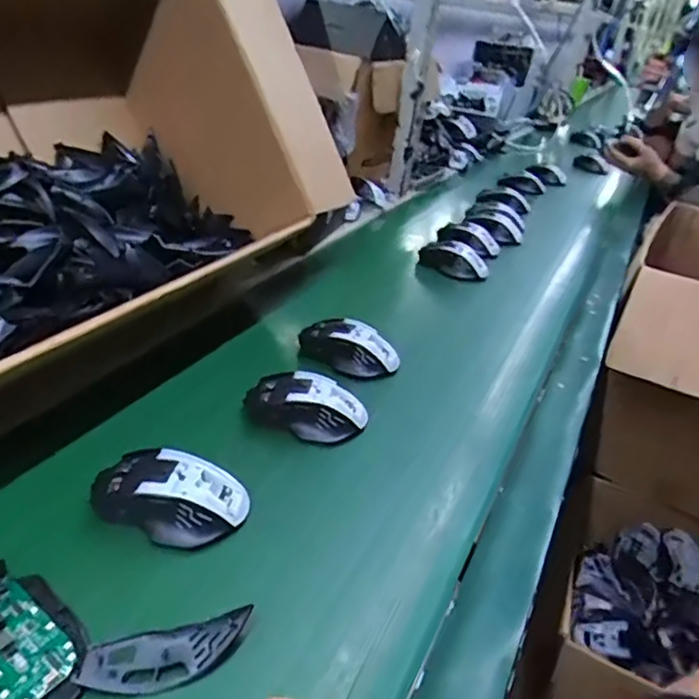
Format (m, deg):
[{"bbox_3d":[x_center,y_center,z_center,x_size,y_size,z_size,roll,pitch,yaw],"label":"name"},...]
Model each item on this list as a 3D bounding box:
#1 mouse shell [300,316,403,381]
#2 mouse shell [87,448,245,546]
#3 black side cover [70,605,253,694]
[{"bbox_3d":[-0.001,-0.006,0.663,0.117,0.037,0.064,16,33,15],"label":"mouse shell"},{"bbox_3d":[-0.138,0.110,0.444,0.115,0.034,0.065,9,32,4],"label":"mouse shell"},{"bbox_3d":[-0.109,0.184,0.351,0.099,0.009,0.031,-5,34,-19],"label":"black side cover"}]

